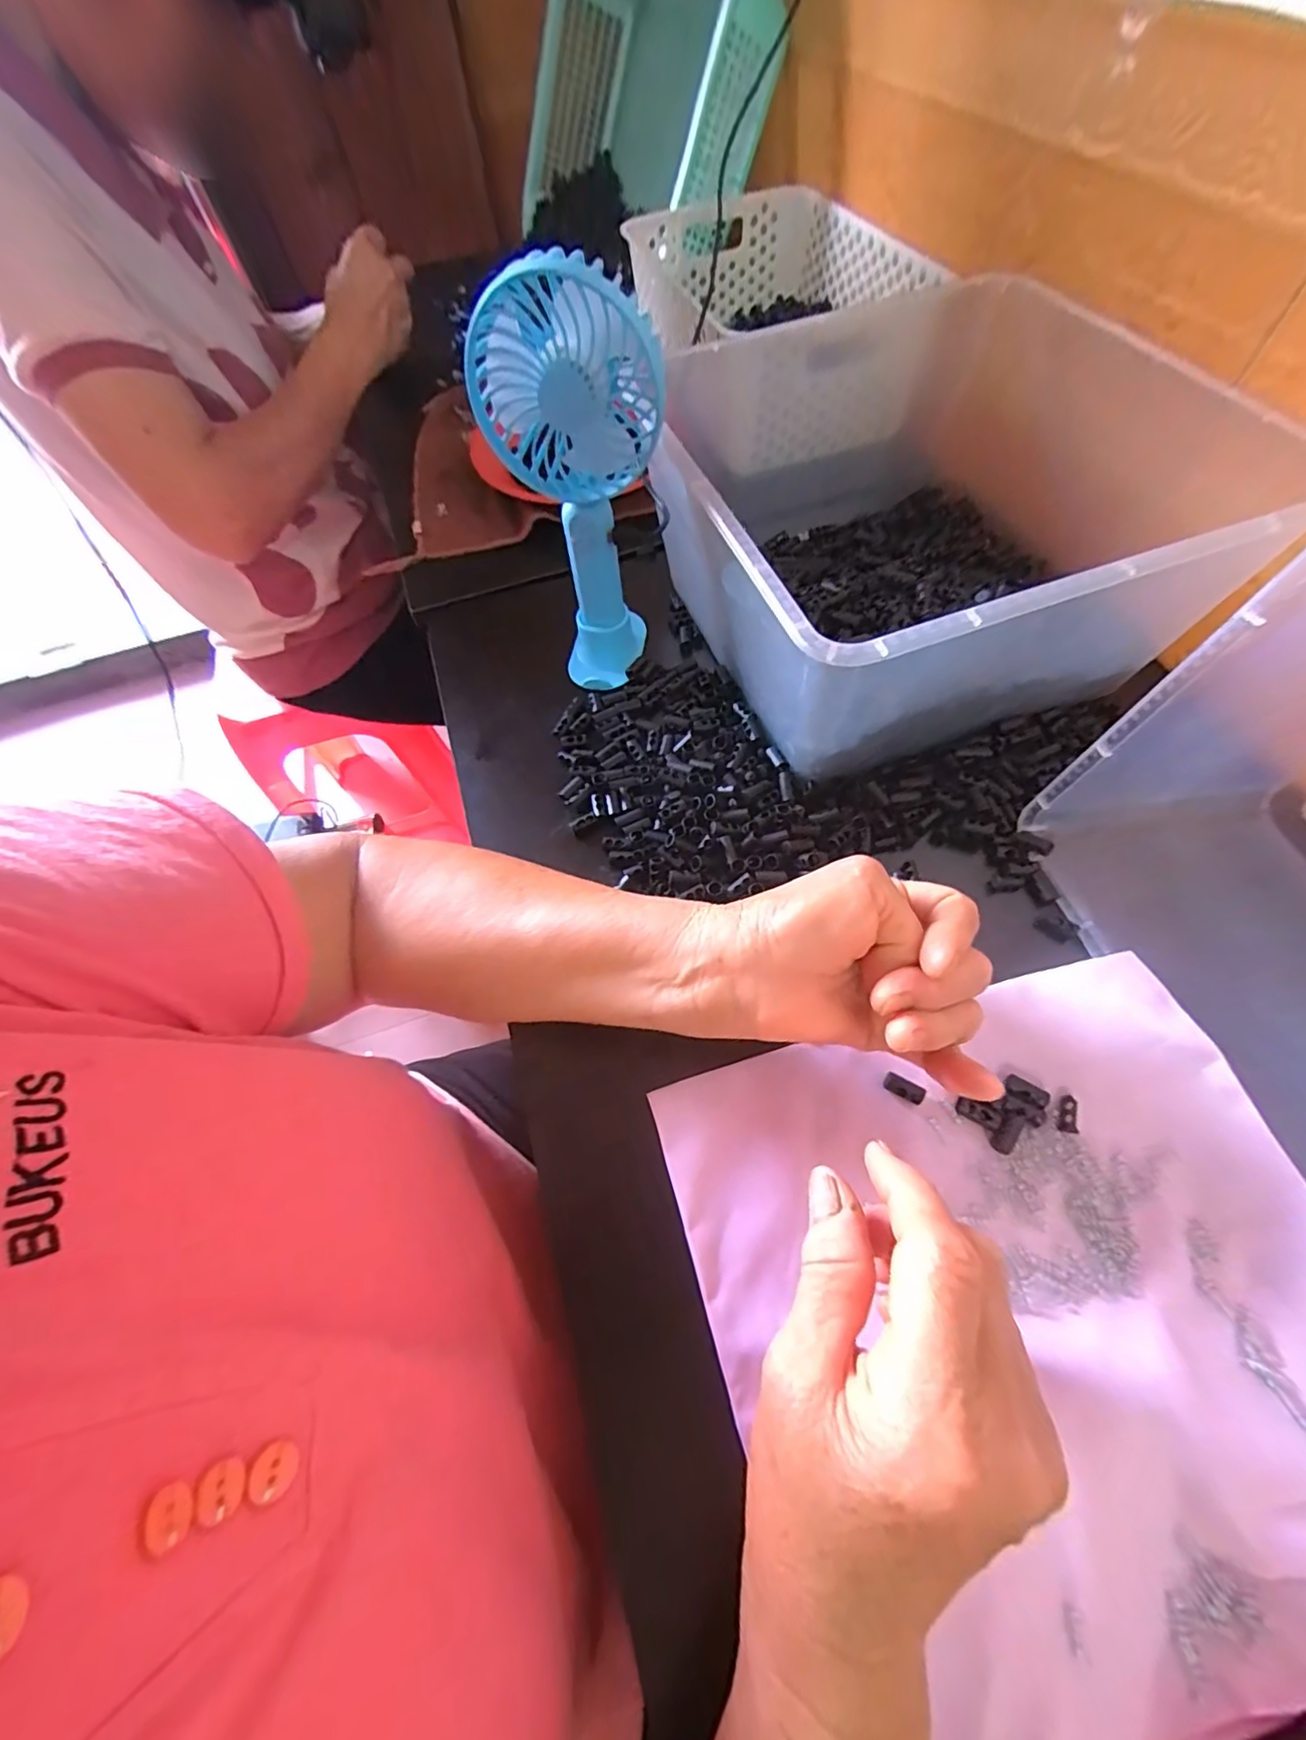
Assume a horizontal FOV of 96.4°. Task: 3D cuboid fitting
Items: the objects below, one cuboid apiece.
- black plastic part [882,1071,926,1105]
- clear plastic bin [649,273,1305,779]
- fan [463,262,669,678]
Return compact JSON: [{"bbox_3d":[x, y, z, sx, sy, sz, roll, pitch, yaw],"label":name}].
[{"bbox_3d":[0.124,0.108,0.288,0.019,0.004,0.009,25,65,17],"label":"black plastic part"},{"bbox_3d":[0.153,-0.255,0.406,0.313,0.135,0.384,-19,61,-7],"label":"clear plastic bin"},{"bbox_3d":[-0.040,-0.215,0.353,0.094,0.208,0.056,-16,61,-5],"label":"fan"}]

